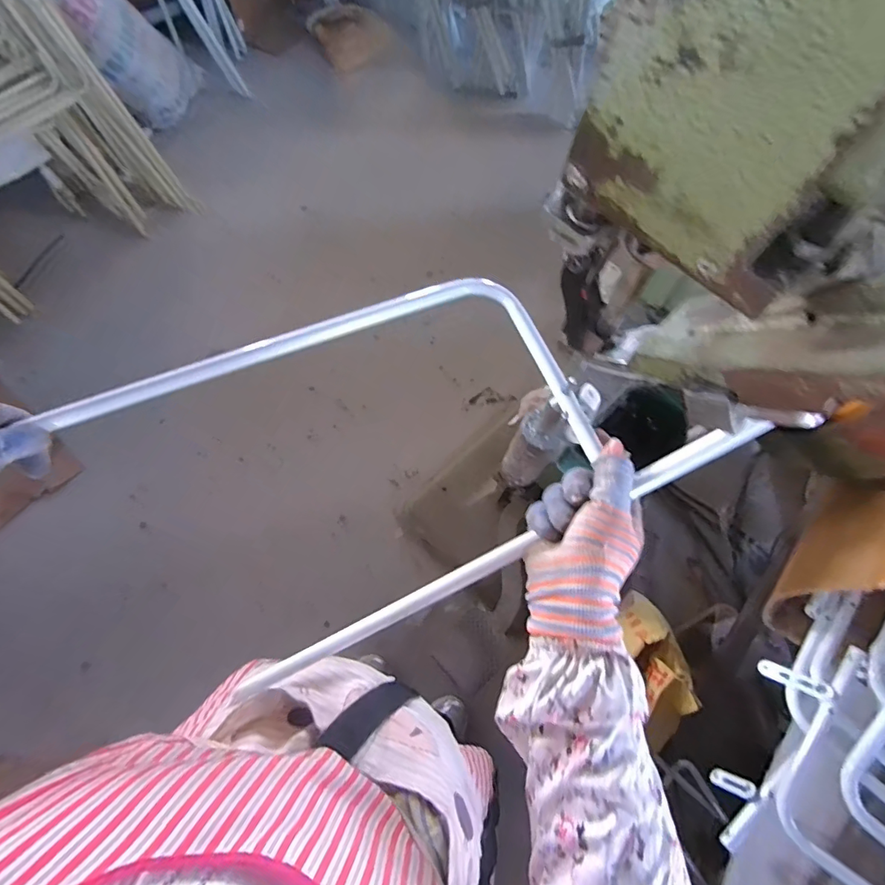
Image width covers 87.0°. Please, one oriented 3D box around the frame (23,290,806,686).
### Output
[{"bbox_3d":[-0.027,0.005,0.377,0.470,0.158,0.234,-21,70,-11],"label":"frame"}]

